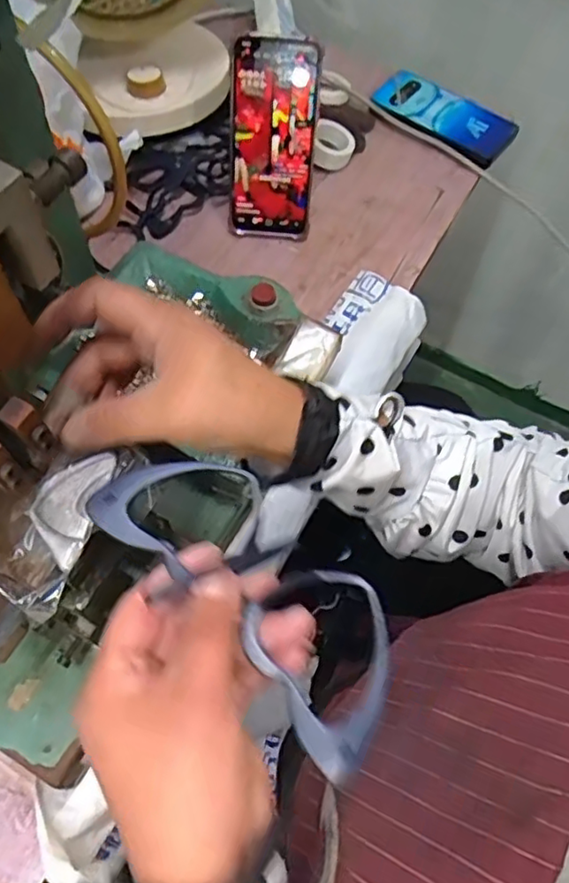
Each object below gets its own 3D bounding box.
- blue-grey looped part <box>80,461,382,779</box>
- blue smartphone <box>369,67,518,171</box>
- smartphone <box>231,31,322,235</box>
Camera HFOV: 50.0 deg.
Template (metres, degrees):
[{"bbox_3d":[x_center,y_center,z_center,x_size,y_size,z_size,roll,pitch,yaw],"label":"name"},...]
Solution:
[{"bbox_3d":[-0.012,0.058,0.252,0.148,0.010,0.060,41,69,19],"label":"blue-grey looped part"},{"bbox_3d":[0.177,-0.368,0.687,0.159,0.016,0.074,33,67,13],"label":"blue smartphone"},{"bbox_3d":[-0.012,-0.273,0.562,0.077,0.165,0.012,3,36,-2],"label":"smartphone"}]

